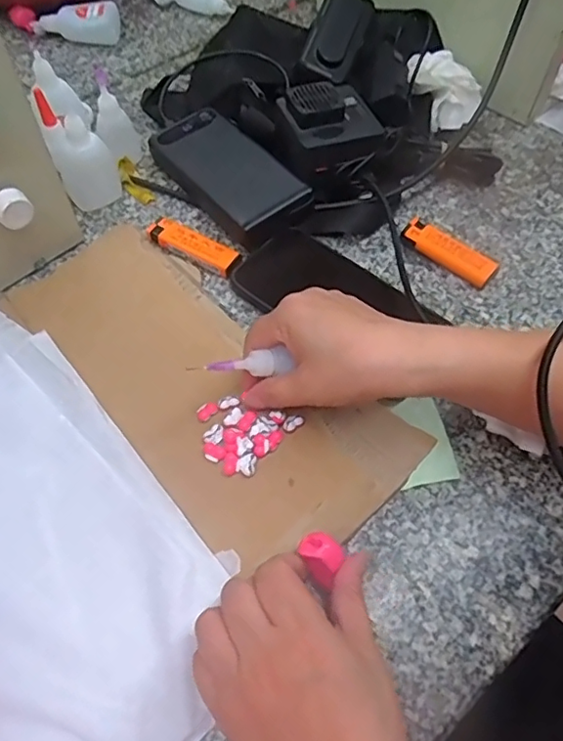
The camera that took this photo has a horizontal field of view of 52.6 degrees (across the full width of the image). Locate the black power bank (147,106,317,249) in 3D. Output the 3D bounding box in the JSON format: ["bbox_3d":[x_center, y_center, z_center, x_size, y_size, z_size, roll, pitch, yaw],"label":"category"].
[{"bbox_3d":[-0.045,-0.172,0.483,0.070,0.023,0.151,-35,65,-19],"label":"black power bank"}]

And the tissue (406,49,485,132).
[{"bbox_3d":[0.153,-0.264,0.529,0.052,0.018,0.078,-26,87,18],"label":"tissue"}]

